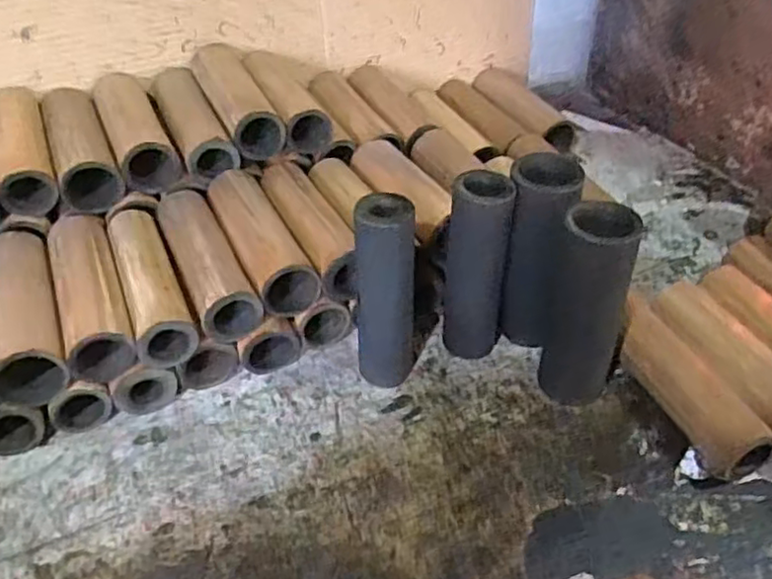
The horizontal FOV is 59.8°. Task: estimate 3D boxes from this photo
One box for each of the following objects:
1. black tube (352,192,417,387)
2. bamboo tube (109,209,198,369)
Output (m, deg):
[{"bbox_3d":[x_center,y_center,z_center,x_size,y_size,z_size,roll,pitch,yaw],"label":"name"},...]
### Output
[{"bbox_3d":[0.000,0.011,0.557,0.048,0.186,0.040,-2,39,-2],"label":"black tube"},{"bbox_3d":[-0.213,-0.008,0.610,0.046,0.046,0.178,-17,41,-18],"label":"bamboo tube"}]

